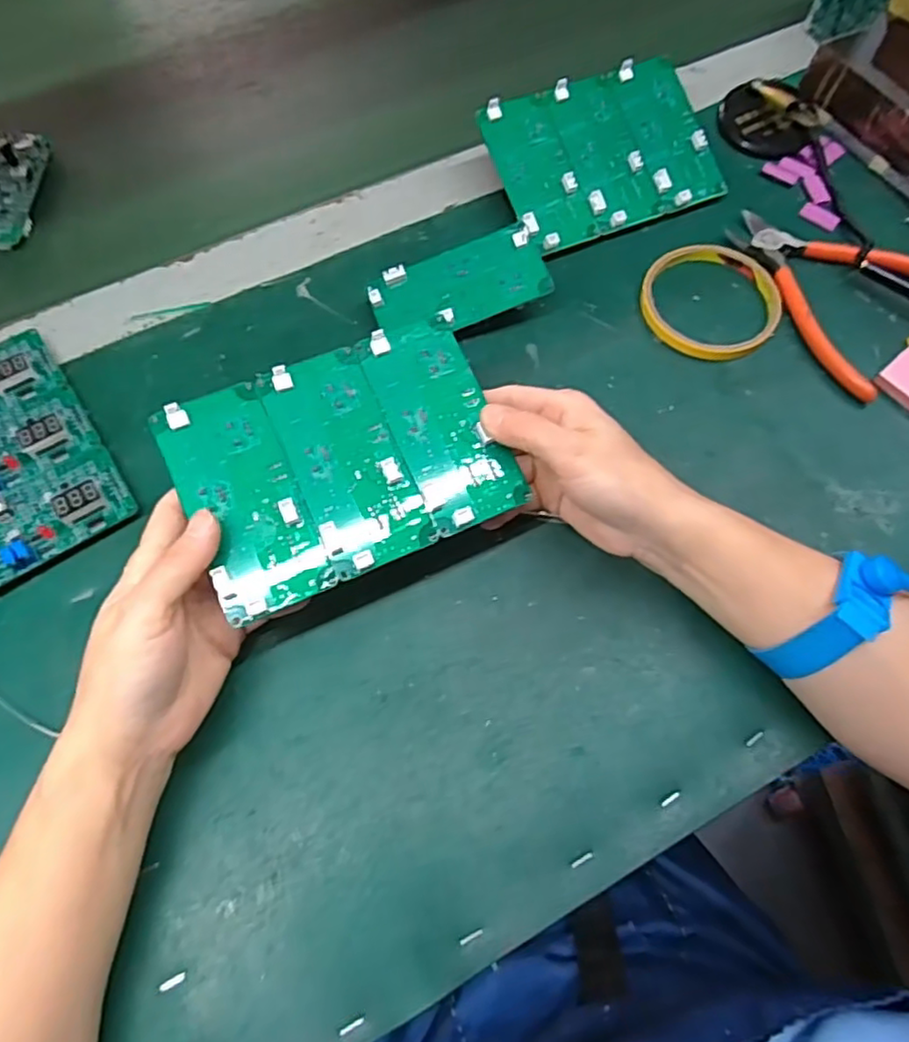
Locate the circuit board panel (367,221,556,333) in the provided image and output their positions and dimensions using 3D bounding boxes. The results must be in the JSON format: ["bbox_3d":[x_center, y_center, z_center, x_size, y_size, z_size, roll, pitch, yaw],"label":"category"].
[{"bbox_3d":[0.002,-0.143,0.391,0.104,0.007,0.048,-20,84,2],"label":"circuit board panel"}]

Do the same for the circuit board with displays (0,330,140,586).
[{"bbox_3d":[-0.254,-0.036,0.352,0.106,0.026,0.147,-32,70,-13],"label":"circuit board with displays"}]

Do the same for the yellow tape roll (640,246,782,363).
[{"bbox_3d":[0.160,-0.138,0.403,0.084,0.009,0.079,0,66,0],"label":"yellow tape roll"}]

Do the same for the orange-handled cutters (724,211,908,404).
[{"bbox_3d":[0.254,-0.154,0.411,0.110,0.008,0.148,-24,69,-10],"label":"orange-handled cutters"}]

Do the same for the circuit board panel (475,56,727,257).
[{"bbox_3d":[0.101,-0.246,0.431,0.147,0.008,0.104,-22,87,-9],"label":"circuit board panel"}]

